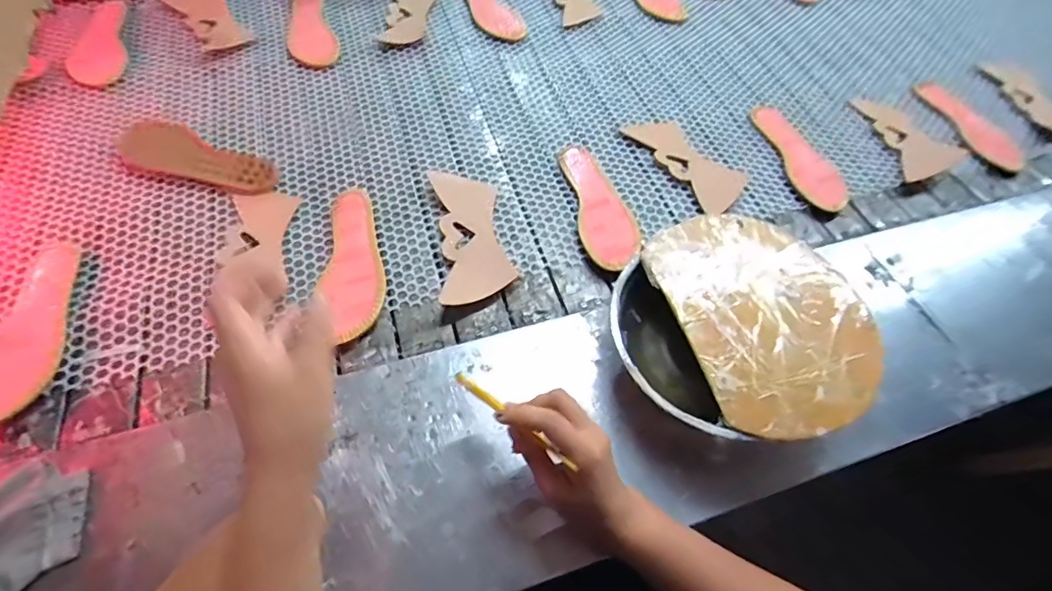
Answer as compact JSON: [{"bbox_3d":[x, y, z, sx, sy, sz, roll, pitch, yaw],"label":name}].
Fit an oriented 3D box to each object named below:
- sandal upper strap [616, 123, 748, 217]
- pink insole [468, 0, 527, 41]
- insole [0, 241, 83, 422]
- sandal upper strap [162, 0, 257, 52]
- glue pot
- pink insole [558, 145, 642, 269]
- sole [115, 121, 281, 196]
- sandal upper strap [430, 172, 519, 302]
[{"bbox_3d":[0.252,-0.207,0.728,0.108,0.016,0.204,-22,62,-17],"label":"sandal upper strap"},{"bbox_3d":[-0.072,-0.556,0.920,0.081,0.024,0.215,-20,62,-16],"label":"pink insole"},{"bbox_3d":[-0.541,0.031,0.527,0.094,0.009,0.227,-2,58,-6],"label":"insole"},{"bbox_3d":[-0.550,-0.482,0.833,0.091,0.005,0.179,-32,72,-18],"label":"sandal upper strap"},{"bbox_3d":[0.212,0.035,0.492,0.246,0.064,0.231,2,58,-3],"label":"glue pot"},{"bbox_3d":[0.093,-0.129,0.665,0.083,0.017,0.236,-16,56,-13],"label":"pink insole"},{"bbox_3d":[-0.463,-0.190,0.674,0.242,0.008,0.086,22,59,9],"label":"sole"},{"bbox_3d":[-0.070,-0.079,0.625,0.087,0.019,0.208,-6,59,-8],"label":"sandal upper strap"}]

